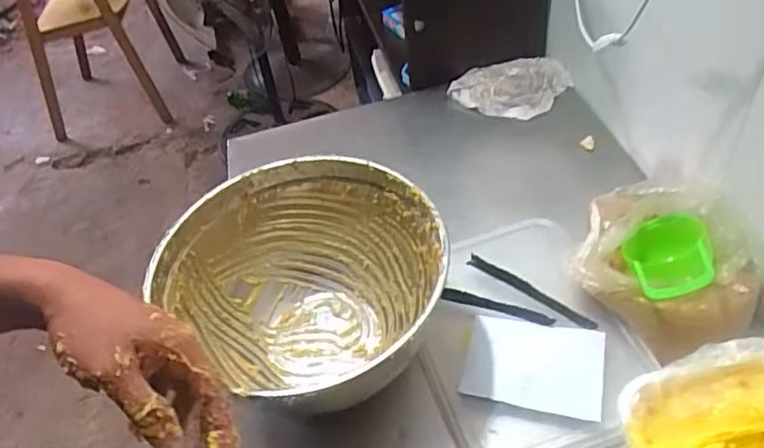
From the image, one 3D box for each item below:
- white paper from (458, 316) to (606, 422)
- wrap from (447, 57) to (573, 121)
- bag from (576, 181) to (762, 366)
[{"bbox_3d":[0.170,0.156,0.681,0.145,0.017,0.107,9,48,13],"label":"white paper"},{"bbox_3d":[0.229,-0.252,1.071,0.167,0.046,0.164,-2,46,3],"label":"wrap"},{"bbox_3d":[0.320,0.046,0.701,0.174,0.097,0.201,-11,46,-3],"label":"bag"}]

